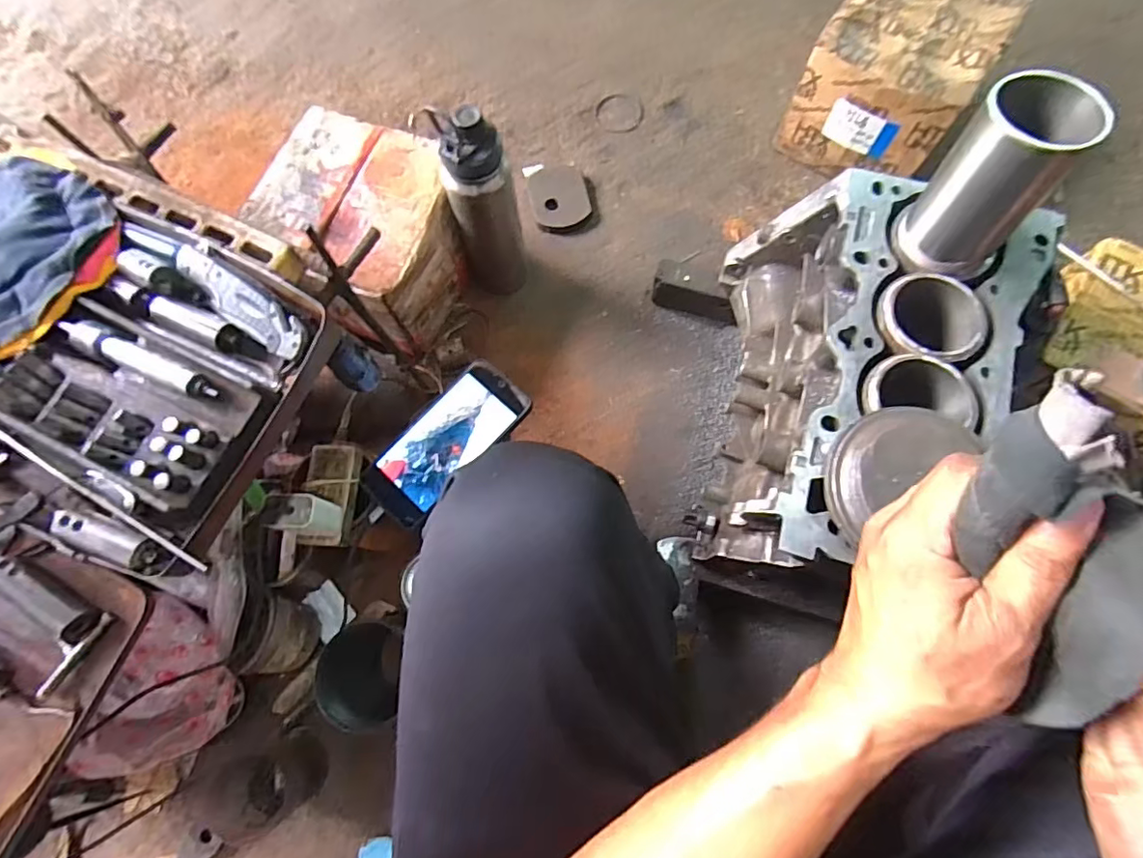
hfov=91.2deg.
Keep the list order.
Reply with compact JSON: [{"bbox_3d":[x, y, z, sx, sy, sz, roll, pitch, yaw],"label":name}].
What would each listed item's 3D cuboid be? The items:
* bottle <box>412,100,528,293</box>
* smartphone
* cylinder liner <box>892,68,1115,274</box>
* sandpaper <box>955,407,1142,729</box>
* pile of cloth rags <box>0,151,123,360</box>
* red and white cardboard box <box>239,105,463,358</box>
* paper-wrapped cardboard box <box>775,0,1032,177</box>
[{"bbox_3d":[-0.108,-0.267,0.693,0.081,0.298,0.064,-8,73,-1],"label":"bottle"},{"bbox_3d":[-0.122,0.010,0.539,0.080,0.010,0.167,43,79,14],"label":"smartphone"},{"bbox_3d":[0.335,-0.196,0.444,0.087,0.131,0.083,-35,75,-8],"label":"cylinder liner"},{"bbox_3d":[0.188,0.052,0.207,0.054,0.036,0.120,-17,92,-4],"label":"sandpaper"},{"bbox_3d":[-0.417,-0.126,0.397,0.166,0.026,0.159,30,76,11],"label":"pile of cloth rags"},{"bbox_3d":[-0.266,-0.257,0.756,0.231,0.177,0.214,26,76,10],"label":"red and white cardboard box"},{"bbox_3d":[0.450,-0.489,0.798,0.199,0.188,0.216,35,77,12],"label":"paper-wrapped cardboard box"}]

